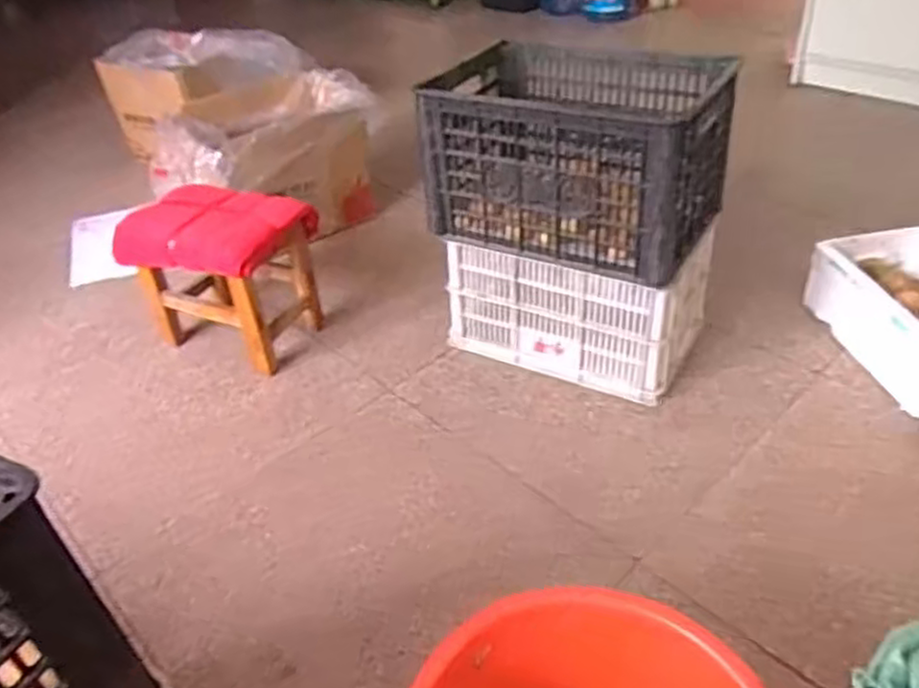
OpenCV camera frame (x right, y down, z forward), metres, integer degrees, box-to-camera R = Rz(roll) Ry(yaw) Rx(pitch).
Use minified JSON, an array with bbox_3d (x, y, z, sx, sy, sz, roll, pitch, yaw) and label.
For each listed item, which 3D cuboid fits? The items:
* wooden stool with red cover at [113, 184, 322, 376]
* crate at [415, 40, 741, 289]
[{"bbox_3d":[-0.491,-0.171,1.575,0.319,0.302,0.264,17,42,23],"label":"wooden stool with red cover"},{"bbox_3d":[0.223,-0.362,1.382,0.481,0.282,0.356,17,42,26],"label":"crate"}]

